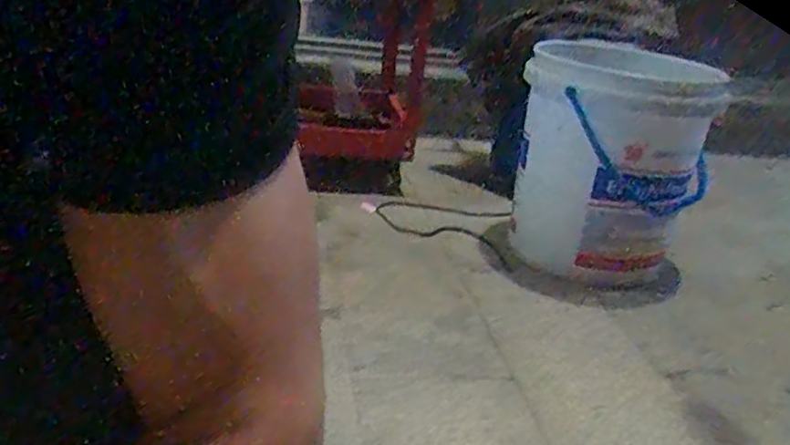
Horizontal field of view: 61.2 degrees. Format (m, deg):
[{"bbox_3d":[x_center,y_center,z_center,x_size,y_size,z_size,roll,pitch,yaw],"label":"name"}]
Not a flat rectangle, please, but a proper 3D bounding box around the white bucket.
[{"bbox_3d":[0.351,-0.093,1.144,0.298,0.369,0.268,14,23,16],"label":"white bucket"}]

